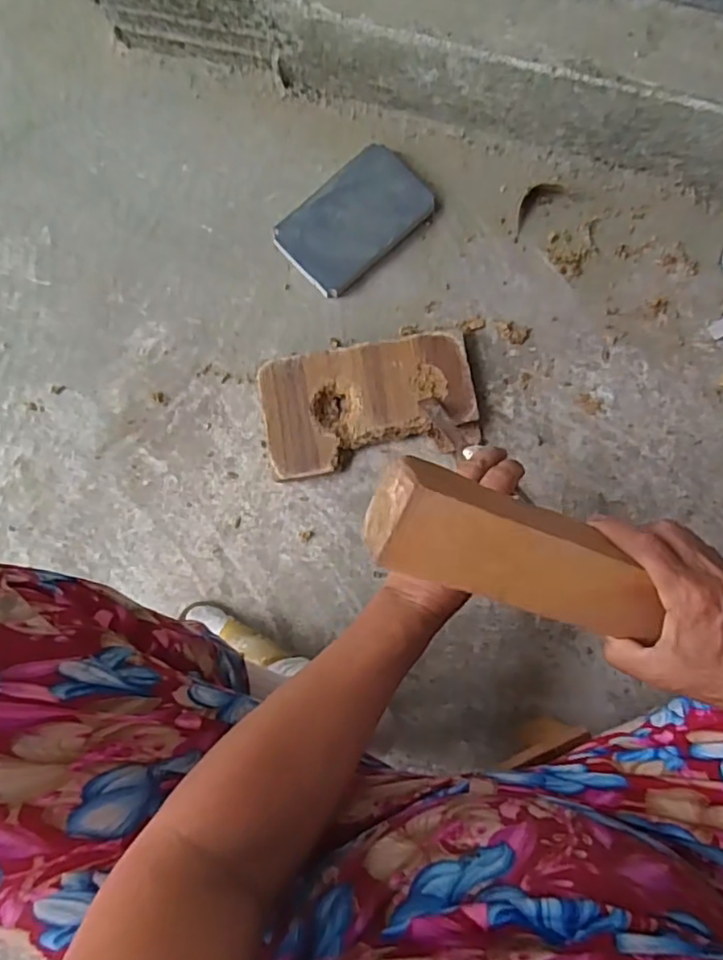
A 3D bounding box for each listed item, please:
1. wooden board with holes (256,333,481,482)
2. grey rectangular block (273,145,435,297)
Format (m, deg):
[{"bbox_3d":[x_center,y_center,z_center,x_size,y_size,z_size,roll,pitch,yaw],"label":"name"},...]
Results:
[{"bbox_3d":[0.008,-0.081,0.652,0.218,0.024,0.122,-11,87,-1],"label":"wooden board with holes"},{"bbox_3d":[-0.008,-0.281,0.668,0.158,0.017,0.101,-41,88,-3],"label":"grey rectangular block"}]

